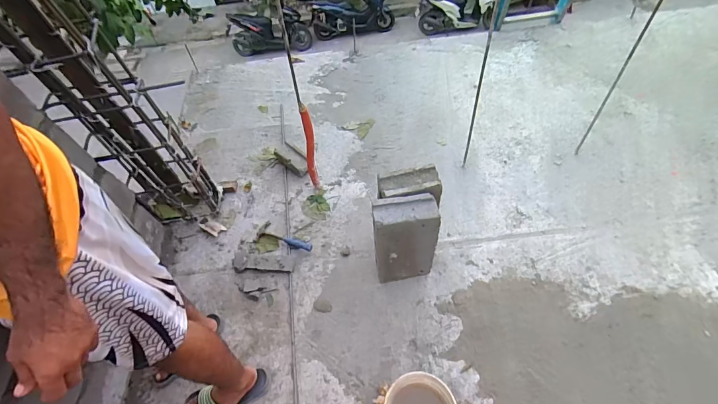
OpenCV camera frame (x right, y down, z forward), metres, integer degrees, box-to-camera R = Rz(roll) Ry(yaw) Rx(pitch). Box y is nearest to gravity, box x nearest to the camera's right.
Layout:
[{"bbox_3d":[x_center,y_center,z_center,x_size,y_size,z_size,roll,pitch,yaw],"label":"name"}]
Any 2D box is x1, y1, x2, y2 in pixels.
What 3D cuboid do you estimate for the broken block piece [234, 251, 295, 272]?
[{"bbox_3d":[-0.386,0.239,1.479,0.251,0.022,0.082,5,54,10],"label":"broken block piece"}]

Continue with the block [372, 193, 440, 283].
[{"bbox_3d":[0.151,0.133,1.267,0.205,0.366,0.122,-6,53,1],"label":"block"}]

